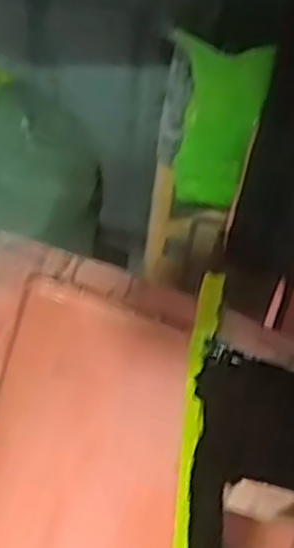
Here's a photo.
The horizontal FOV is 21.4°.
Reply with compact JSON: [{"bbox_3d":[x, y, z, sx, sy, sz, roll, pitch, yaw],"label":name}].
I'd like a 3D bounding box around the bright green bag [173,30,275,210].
[{"bbox_3d":[0.099,-0.235,1.189,0.145,0.106,0.246,11,88,3],"label":"bright green bag"}]

